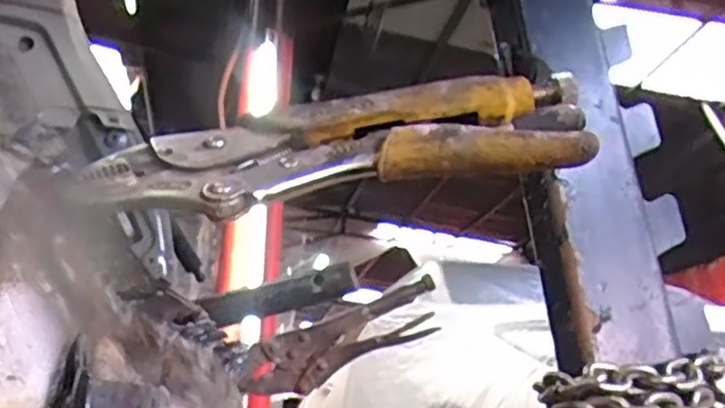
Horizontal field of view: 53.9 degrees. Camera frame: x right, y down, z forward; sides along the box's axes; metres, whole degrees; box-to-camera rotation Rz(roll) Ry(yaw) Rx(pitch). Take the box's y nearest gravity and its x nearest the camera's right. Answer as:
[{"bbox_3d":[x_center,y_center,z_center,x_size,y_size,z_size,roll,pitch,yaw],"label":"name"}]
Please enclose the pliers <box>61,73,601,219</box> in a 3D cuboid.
[{"bbox_3d":[-0.005,-0.024,0.292,0.204,0.051,0.031,-8,-18,-7],"label":"pliers"}]

